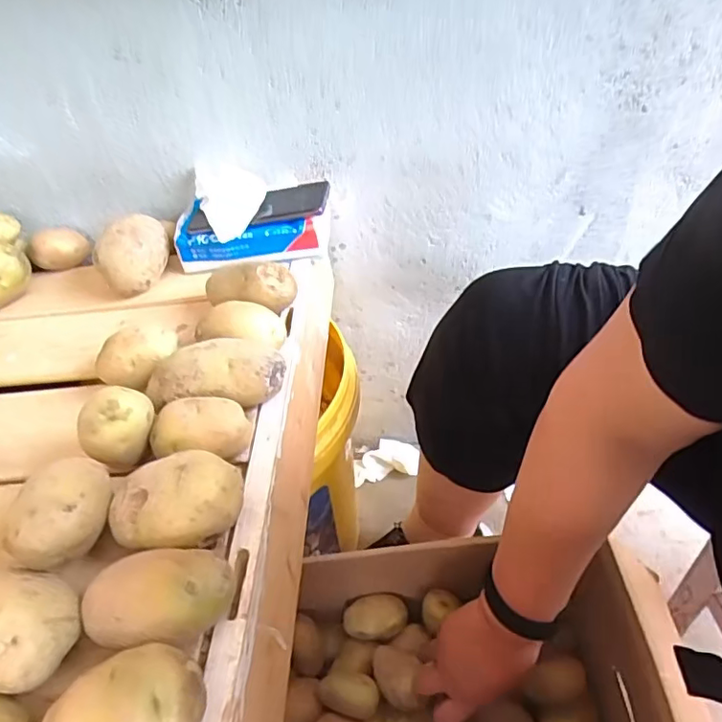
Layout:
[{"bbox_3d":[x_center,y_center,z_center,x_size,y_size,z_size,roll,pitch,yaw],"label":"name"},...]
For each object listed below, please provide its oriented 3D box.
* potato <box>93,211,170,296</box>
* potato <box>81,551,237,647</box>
[{"bbox_3d":[-0.238,-0.112,0.586,0.073,0.070,0.060,-21,46,-14],"label":"potato"},{"bbox_3d":[-0.114,0.139,0.320,0.081,0.051,0.047,-3,44,4],"label":"potato"}]

